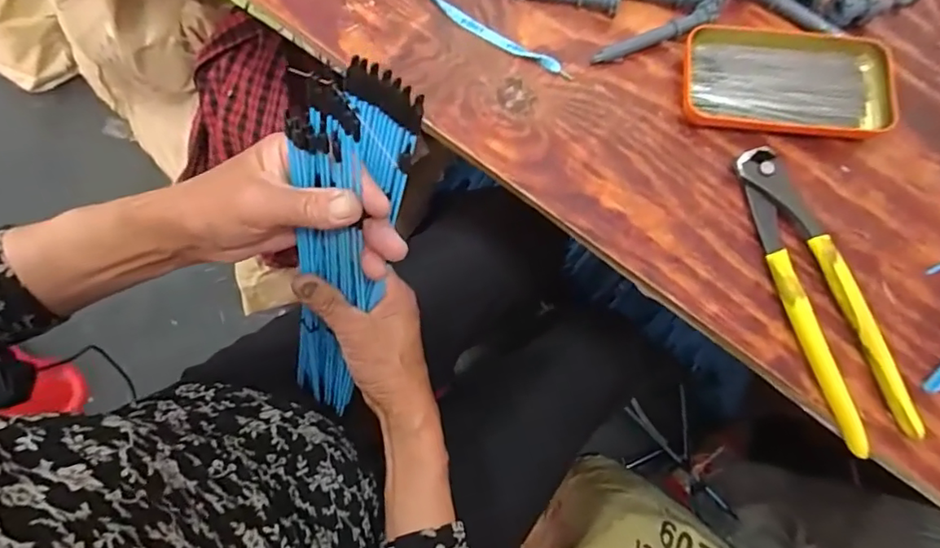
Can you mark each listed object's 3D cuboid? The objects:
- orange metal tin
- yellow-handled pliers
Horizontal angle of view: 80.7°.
[{"bbox_3d":[0.230,-0.138,0.397,0.147,0.018,0.080,7,74,1],"label":"orange metal tin"},{"bbox_3d":[0.227,0.010,0.360,0.051,0.017,0.199,-17,75,-6],"label":"yellow-handled pliers"}]

